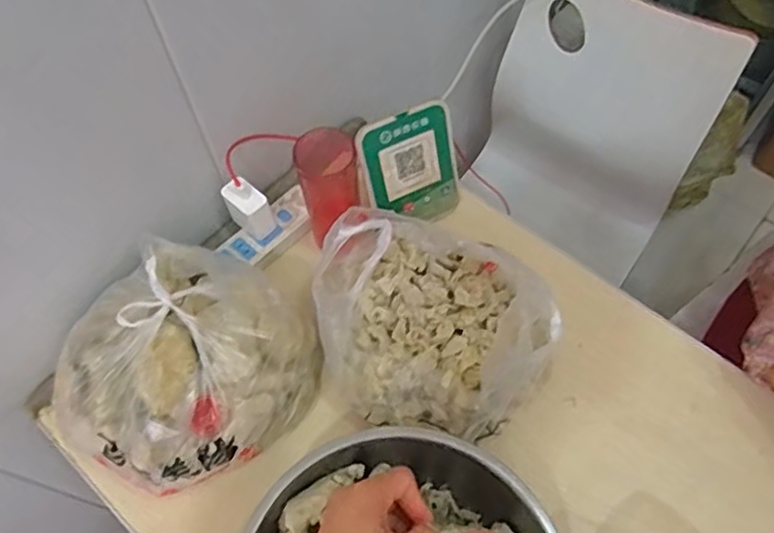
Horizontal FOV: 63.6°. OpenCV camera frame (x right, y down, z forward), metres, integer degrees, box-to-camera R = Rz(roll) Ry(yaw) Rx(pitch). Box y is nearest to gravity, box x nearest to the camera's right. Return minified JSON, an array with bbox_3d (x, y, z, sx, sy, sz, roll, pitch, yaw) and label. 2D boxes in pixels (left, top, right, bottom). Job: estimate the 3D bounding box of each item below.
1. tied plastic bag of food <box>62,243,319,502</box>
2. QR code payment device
[{"bbox_3d":[-0.206,0.093,0.614,0.220,0.122,0.224,34,68,19],"label":"tied plastic bag of food"},{"bbox_3d":[0.031,-0.108,0.736,0.120,0.158,0.019,-25,41,-11],"label":"QR code payment device"}]

